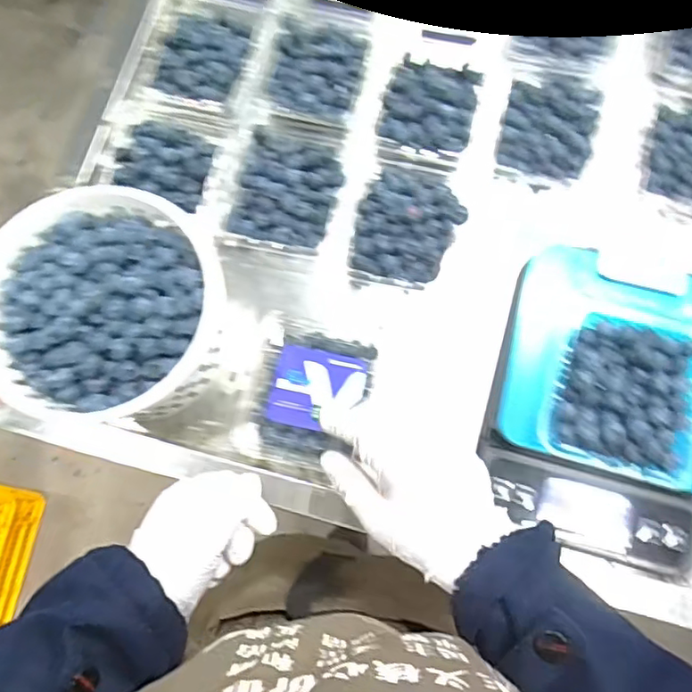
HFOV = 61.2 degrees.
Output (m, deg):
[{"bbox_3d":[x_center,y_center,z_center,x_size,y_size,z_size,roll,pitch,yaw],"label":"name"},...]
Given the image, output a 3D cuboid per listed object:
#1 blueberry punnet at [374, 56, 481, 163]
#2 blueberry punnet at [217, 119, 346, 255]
[{"bbox_3d":[0.081,-0.232,0.564,0.091,0.039,0.105,14,77,4],"label":"blueberry punnet"},{"bbox_3d":[-0.051,-0.151,0.551,0.106,0.045,0.133,11,77,3],"label":"blueberry punnet"}]

